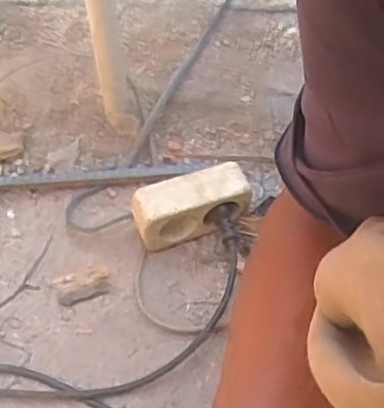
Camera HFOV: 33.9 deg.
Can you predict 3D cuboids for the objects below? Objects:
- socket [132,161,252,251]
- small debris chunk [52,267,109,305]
[{"bbox_3d":[-0.001,0.005,0.602,0.109,0.060,0.047,-15,57,-10],"label":"socket"},{"bbox_3d":[-0.103,0.076,0.586,0.049,0.006,0.027,-15,57,-10],"label":"small debris chunk"}]

